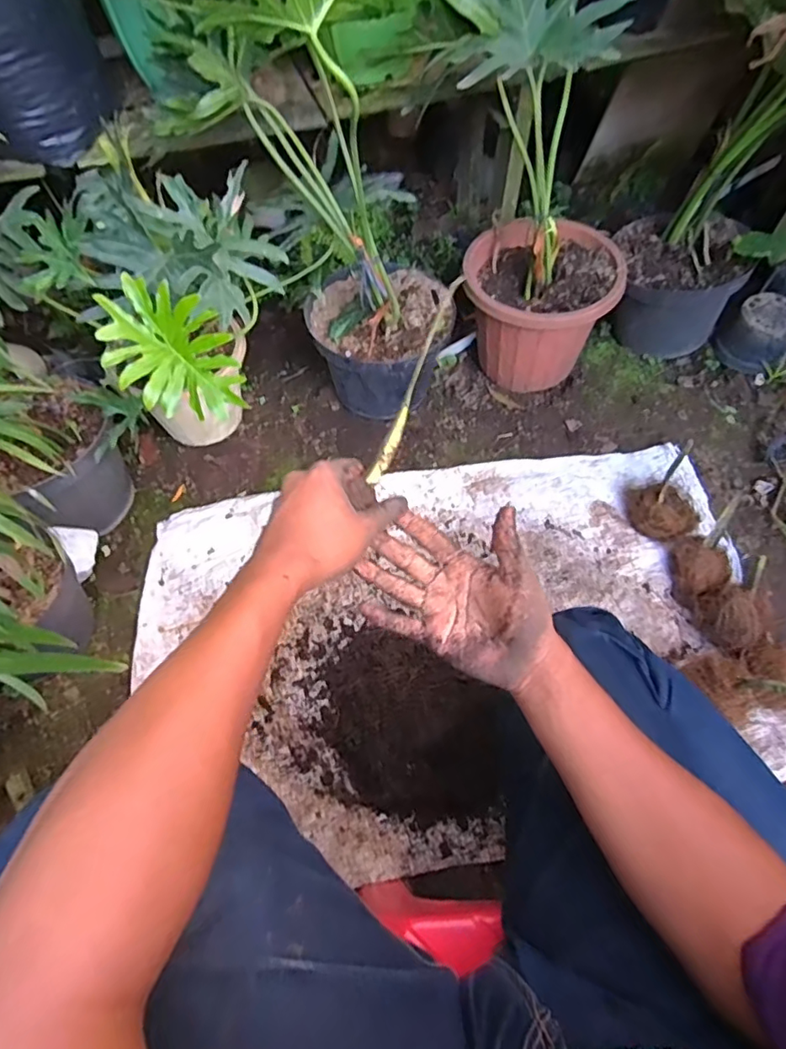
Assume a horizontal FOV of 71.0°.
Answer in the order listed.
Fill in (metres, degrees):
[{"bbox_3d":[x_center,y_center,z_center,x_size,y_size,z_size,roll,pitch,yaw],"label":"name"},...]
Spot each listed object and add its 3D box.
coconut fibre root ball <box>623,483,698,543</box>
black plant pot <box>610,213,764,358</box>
[{"bbox_3d":[0.461,-0.035,0.935,0.114,0.070,0.106,-2,56,3],"label":"coconut fibre root ball"},{"bbox_3d":[0.586,-0.498,1.167,0.233,0.218,0.254,-2,56,3],"label":"black plant pot"}]

